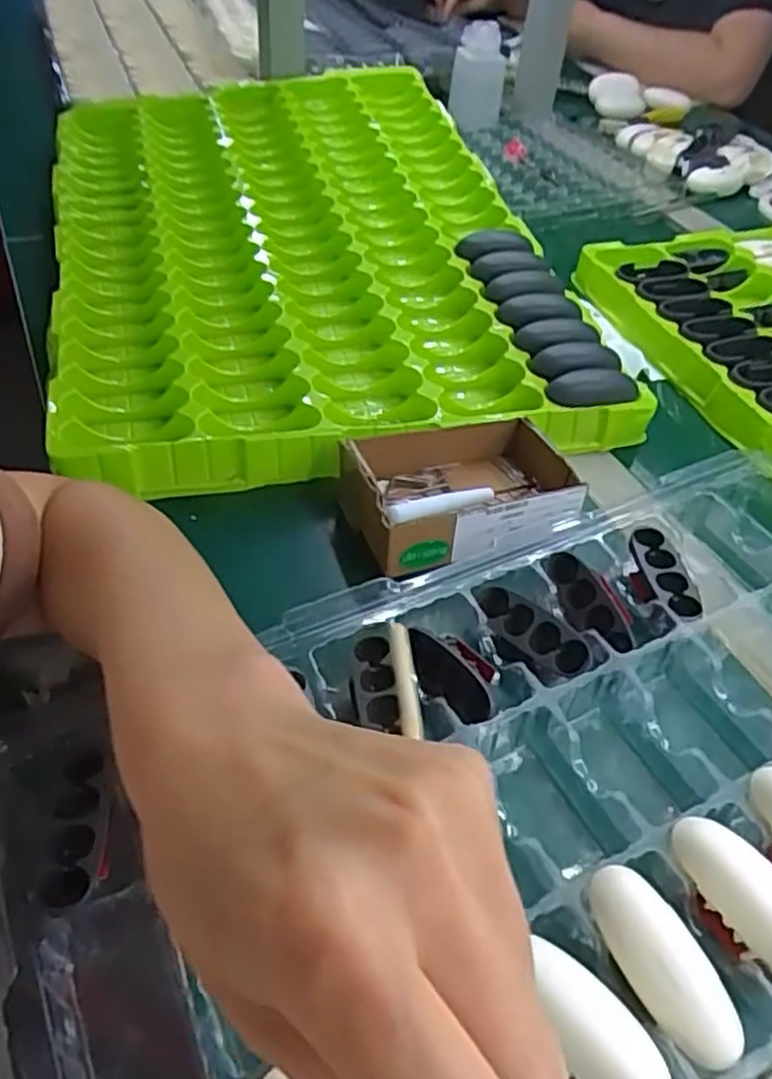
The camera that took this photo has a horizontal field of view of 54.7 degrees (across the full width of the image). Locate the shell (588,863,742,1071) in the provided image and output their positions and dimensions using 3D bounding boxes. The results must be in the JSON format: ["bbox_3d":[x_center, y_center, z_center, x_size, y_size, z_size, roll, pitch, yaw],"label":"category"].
[{"bbox_3d":[0.098,0.145,0.258,0.026,0.012,0.064,-17,50,-22],"label":"shell"}]

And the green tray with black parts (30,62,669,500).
[{"bbox_3d":[-0.073,-0.272,0.620,0.365,0.043,0.581,-7,47,-13],"label":"green tray with black parts"}]

